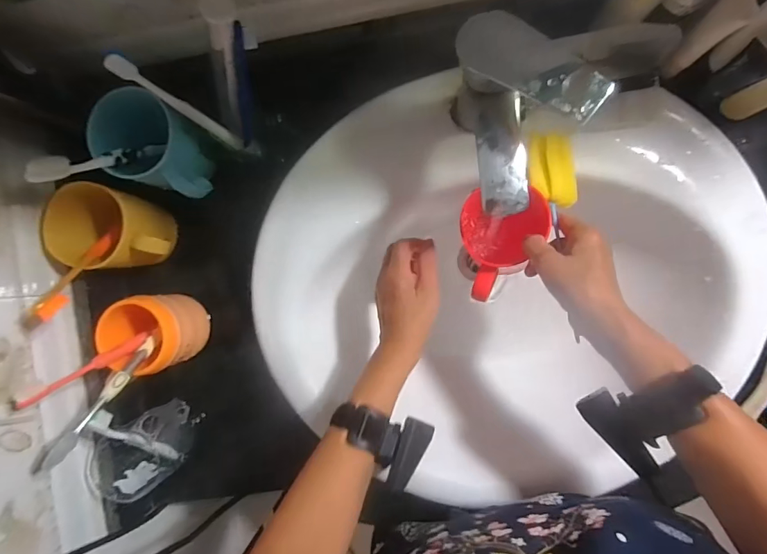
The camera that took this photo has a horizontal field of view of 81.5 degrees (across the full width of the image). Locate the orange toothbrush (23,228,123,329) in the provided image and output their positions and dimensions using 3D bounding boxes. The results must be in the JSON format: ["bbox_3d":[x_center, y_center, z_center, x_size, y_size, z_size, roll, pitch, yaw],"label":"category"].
[{"bbox_3d":[-0.289,-0.002,0.421,0.014,0.157,0.016,-10,123,5],"label":"orange toothbrush"}]

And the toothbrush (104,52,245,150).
[{"bbox_3d":[-0.185,-0.157,0.413,0.011,0.144,0.014,33,93,28],"label":"toothbrush"}]

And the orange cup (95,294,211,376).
[{"bbox_3d":[-0.242,0.057,0.475,0.073,0.084,0.073,0,91,5],"label":"orange cup"}]

